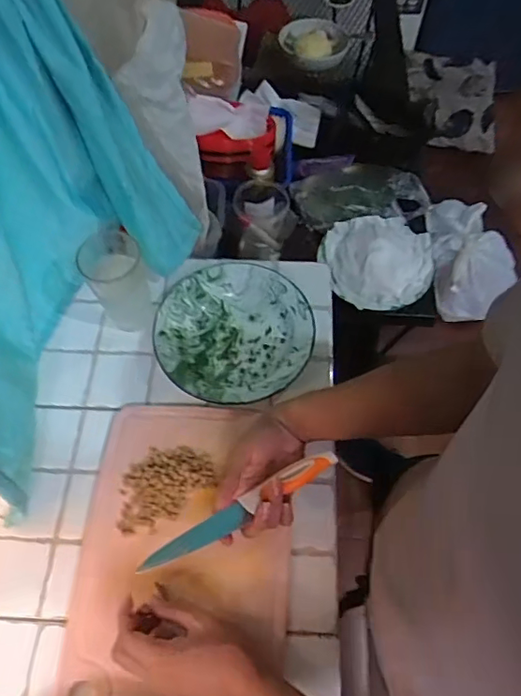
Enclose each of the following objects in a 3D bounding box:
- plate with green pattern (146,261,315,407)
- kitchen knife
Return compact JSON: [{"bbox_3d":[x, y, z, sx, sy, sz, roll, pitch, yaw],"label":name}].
[{"bbox_3d":[-0.037,-0.020,0.728,0.207,0.035,0.205,0,62,0],"label":"plate with green pattern"},{"bbox_3d":[-0.023,0.182,0.585,0.243,0.015,0.028,-30,66,-3],"label":"kitchen knife"}]

